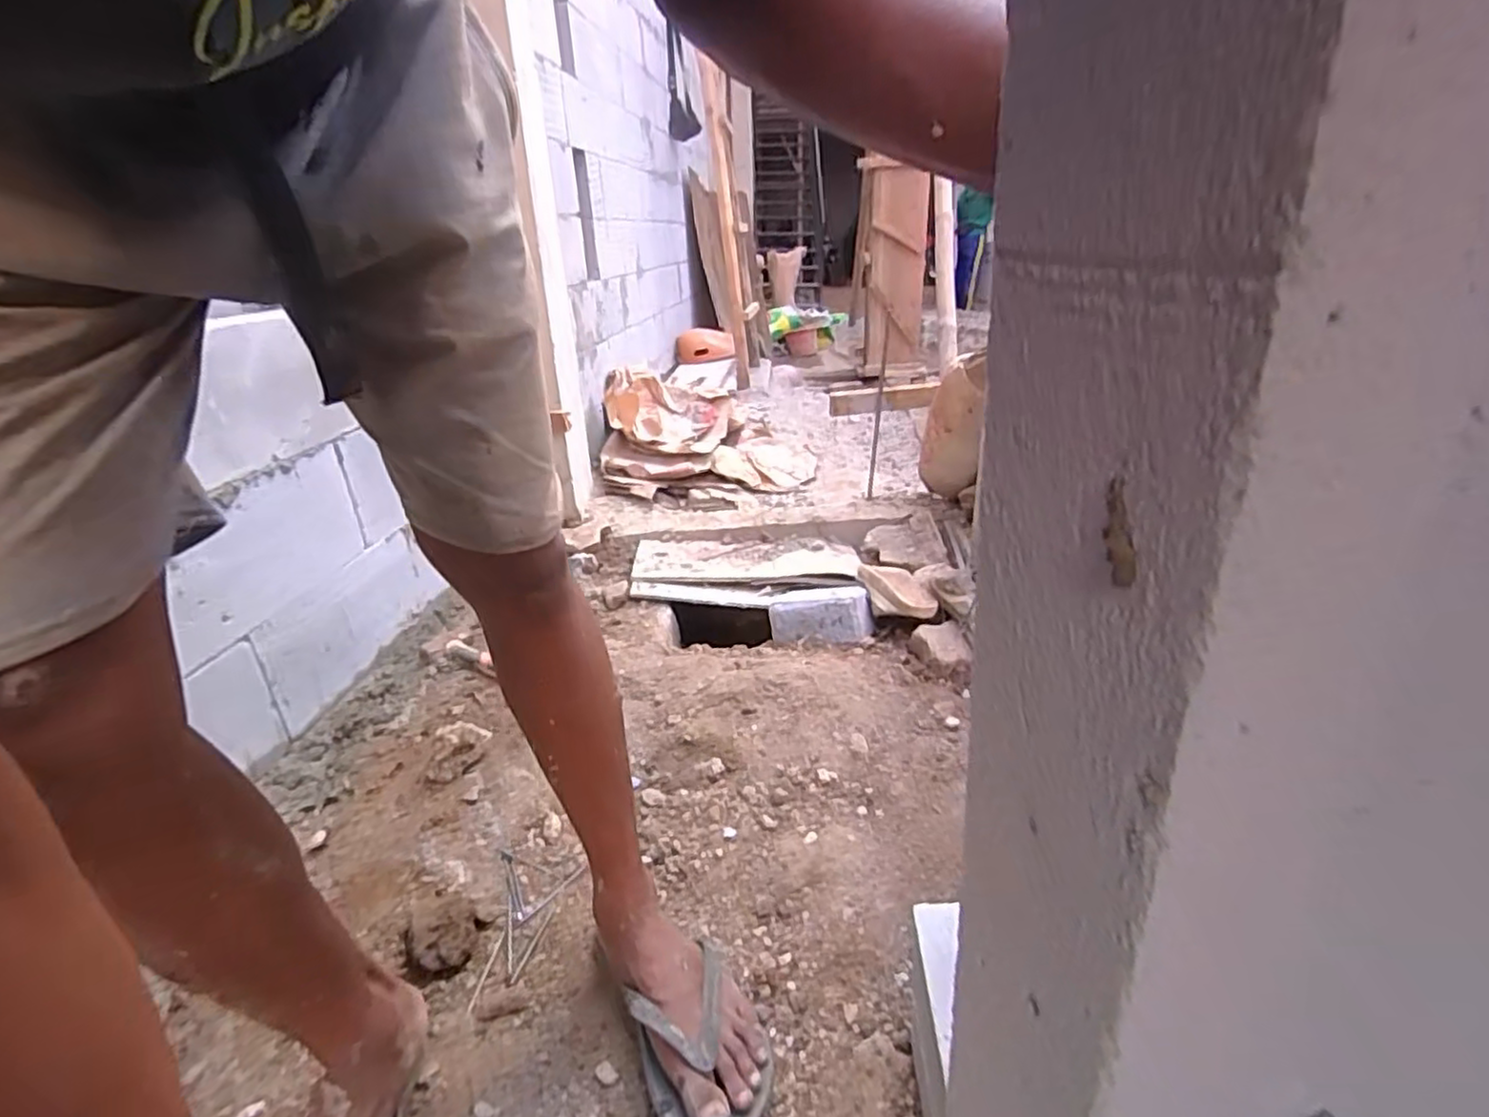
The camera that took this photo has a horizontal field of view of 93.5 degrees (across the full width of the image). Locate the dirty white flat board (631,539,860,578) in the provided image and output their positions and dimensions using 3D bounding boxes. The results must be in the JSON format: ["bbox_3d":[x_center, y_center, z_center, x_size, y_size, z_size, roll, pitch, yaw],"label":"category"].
[{"bbox_3d":[-0.006,0.009,1.764,0.564,0.040,0.282,1,25,9],"label":"dirty white flat board"}]

